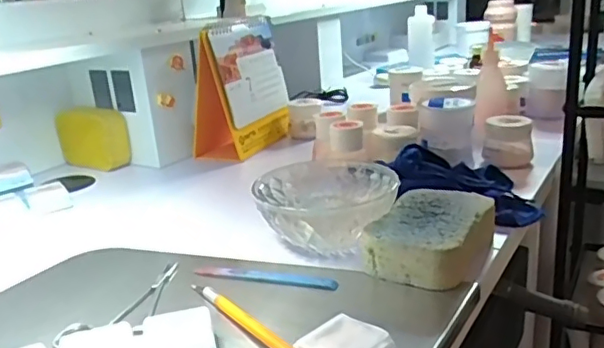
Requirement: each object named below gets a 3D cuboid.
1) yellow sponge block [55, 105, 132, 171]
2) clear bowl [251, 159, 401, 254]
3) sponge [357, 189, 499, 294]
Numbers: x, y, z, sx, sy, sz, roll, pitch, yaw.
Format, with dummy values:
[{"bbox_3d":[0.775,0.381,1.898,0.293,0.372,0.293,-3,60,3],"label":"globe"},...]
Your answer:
[{"bbox_3d":[-0.270,-0.048,0.752,0.089,0.074,0.044,9,23,35],"label":"yellow sponge block"},{"bbox_3d":[0.020,0.030,0.499,0.121,0.048,0.136,-1,19,12],"label":"clear bowl"},{"bbox_3d":[0.104,0.048,0.454,0.076,0.035,0.110,8,22,32],"label":"sponge"}]

